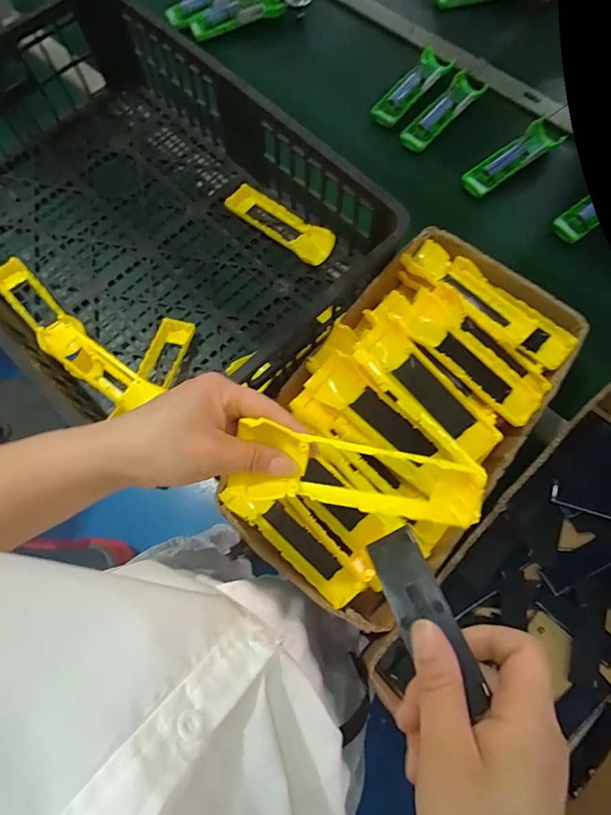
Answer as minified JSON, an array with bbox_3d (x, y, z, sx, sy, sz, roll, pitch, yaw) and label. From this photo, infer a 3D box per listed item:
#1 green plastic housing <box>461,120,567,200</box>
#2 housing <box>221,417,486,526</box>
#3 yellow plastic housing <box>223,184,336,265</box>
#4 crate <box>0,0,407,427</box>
[{"bbox_3d":[0.311,-0.378,0.664,0.168,0.022,0.053,-35,73,-10],"label":"green plastic housing"},{"bbox_3d":[0.038,0.049,0.288,0.168,0.036,0.050,9,70,-10],"label":"housing"},{"bbox_3d":[-0.036,-0.256,0.618,0.166,0.025,0.052,39,76,14],"label":"yellow plastic housing"},{"bbox_3d":[-0.255,-0.283,0.580,0.419,0.136,0.698,-43,75,-13],"label":"crate"}]

